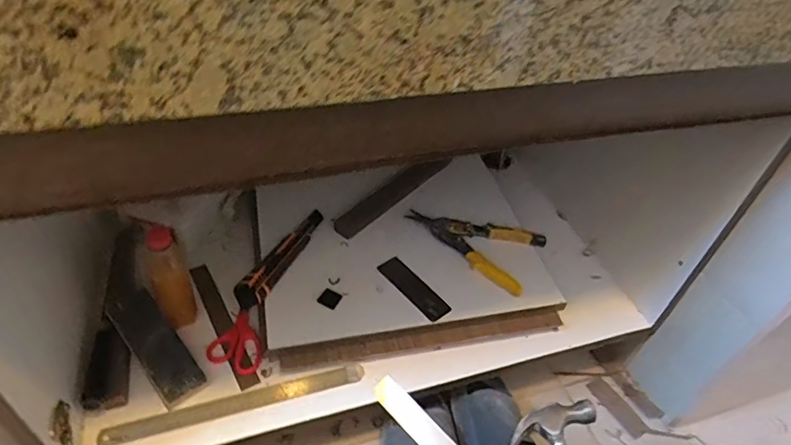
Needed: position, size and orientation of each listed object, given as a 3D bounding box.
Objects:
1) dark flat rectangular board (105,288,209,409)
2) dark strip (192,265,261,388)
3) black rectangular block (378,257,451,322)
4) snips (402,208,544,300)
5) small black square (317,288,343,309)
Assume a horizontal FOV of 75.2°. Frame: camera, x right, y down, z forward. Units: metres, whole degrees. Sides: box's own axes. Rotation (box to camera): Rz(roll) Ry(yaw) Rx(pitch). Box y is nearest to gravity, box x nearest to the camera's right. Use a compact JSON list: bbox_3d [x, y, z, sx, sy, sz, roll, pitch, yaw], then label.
[{"bbox_3d":[-0.328,0.169,0.705,0.058,0.010,0.167,-36,75,-23],"label":"dark flat rectangular board"},{"bbox_3d":[-0.267,0.152,0.788,0.028,0.009,0.250,-20,49,-26],"label":"dark strip"},{"bbox_3d":[0.028,0.103,0.810,0.043,0.007,0.131,-28,52,-32],"label":"black rectangular block"},{"bbox_3d":[0.146,0.021,0.891,0.232,0.017,0.135,33,49,26],"label":"snips"},{"bbox_3d":[-0.100,0.116,0.783,0.030,0.009,0.027,30,70,6],"label":"small black square"}]

